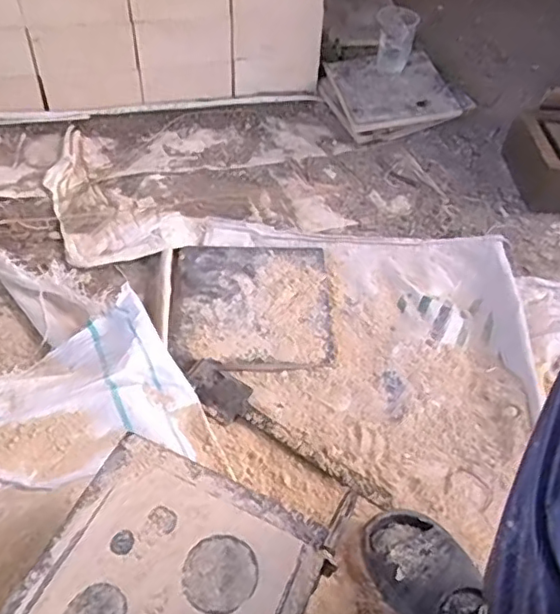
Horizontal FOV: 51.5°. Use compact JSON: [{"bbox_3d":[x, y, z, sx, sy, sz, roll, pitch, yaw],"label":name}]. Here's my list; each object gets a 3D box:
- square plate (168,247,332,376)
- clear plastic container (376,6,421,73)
[{"bbox_3d":[-0.045,-0.007,0.931,0.248,0.015,0.246,0,49,-5],"label":"square plate"},{"bbox_3d":[0.253,-0.581,1.290,0.084,0.132,0.074,8,50,5],"label":"clear plastic container"}]

